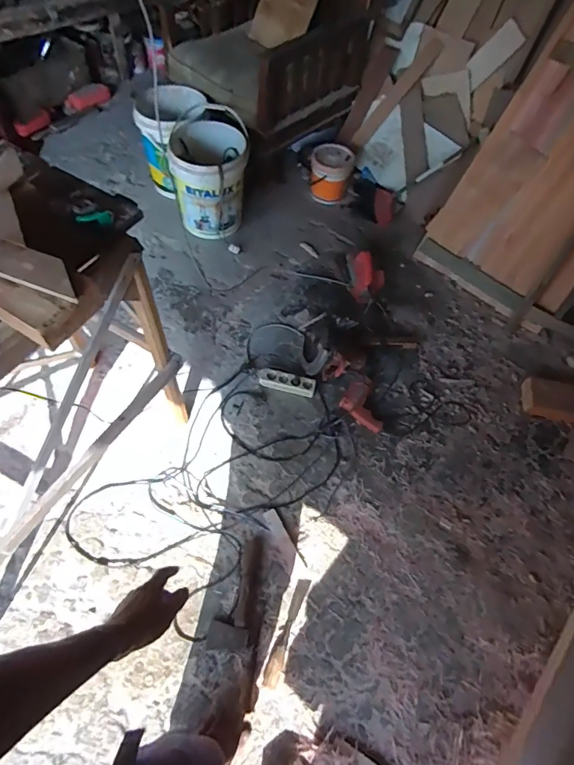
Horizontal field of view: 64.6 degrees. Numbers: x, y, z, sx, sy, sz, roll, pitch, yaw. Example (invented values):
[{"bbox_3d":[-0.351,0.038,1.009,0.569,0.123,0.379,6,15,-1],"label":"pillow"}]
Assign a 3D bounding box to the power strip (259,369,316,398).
[{"bbox_3d":[0.001,0.002,1.619,0.201,0.032,0.074,14,60,3],"label":"power strip"}]

